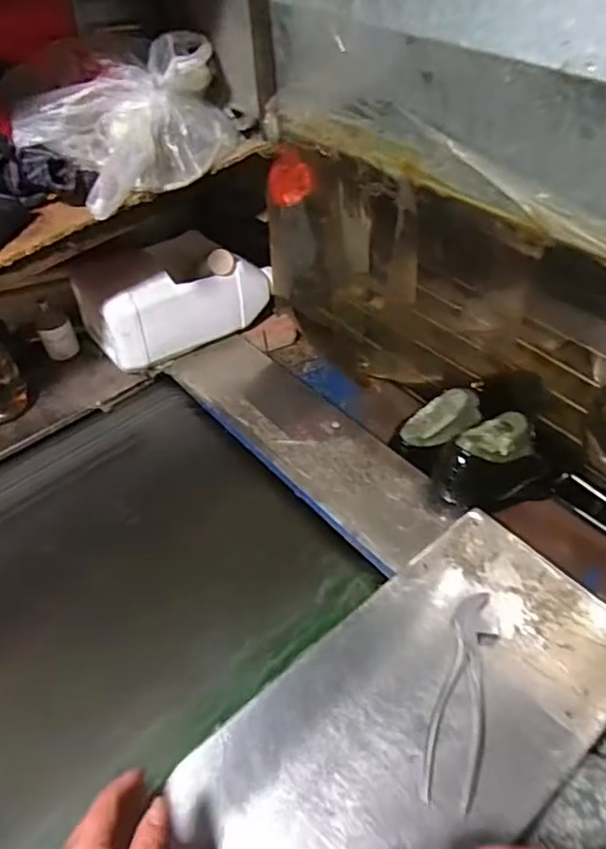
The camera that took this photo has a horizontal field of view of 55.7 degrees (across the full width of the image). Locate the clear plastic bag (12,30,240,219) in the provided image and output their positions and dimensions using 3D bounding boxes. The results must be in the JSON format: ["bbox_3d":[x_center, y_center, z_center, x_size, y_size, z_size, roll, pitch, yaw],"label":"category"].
[{"bbox_3d":[-0.176,-0.360,0.675,0.149,0.096,0.290,33,58,28],"label":"clear plastic bag"}]

